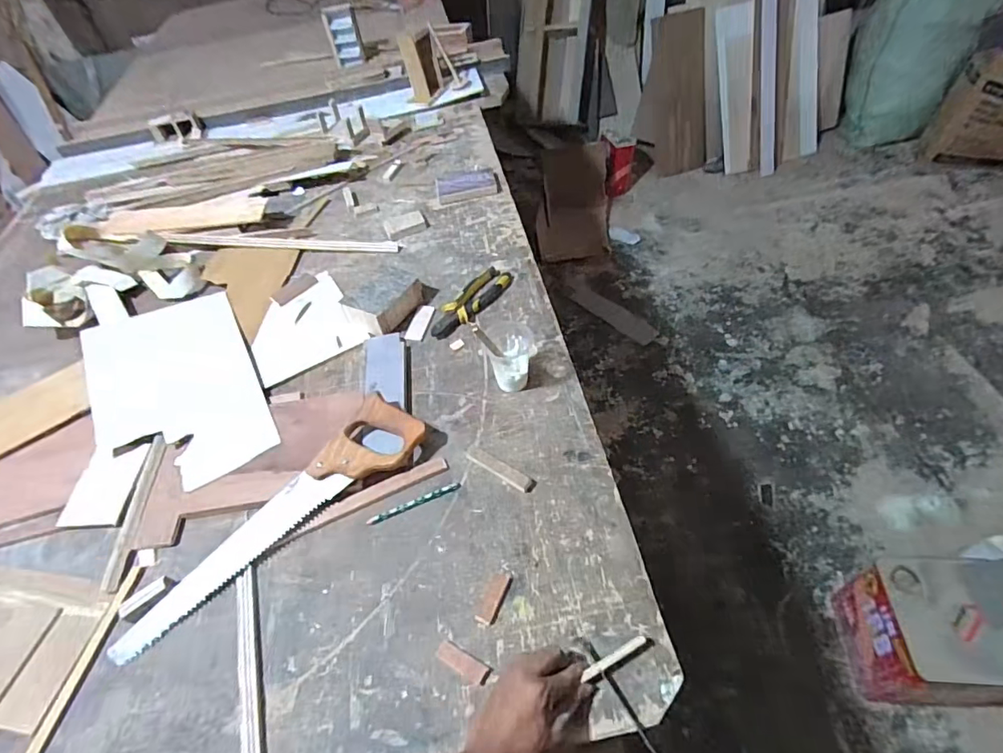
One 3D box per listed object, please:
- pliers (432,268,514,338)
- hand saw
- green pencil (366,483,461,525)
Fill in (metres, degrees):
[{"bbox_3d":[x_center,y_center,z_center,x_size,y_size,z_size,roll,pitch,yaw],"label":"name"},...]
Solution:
[{"bbox_3d":[-0.053,-0.133,0.894,0.065,0.024,0.179,25,57,23],"label":"pliers"},{"bbox_3d":[-0.294,0.174,0.658,0.432,0.053,0.099,-34,56,-21],"label":"hand saw"},{"bbox_3d":[-0.114,0.165,0.674,0.125,0.006,0.013,-19,52,-10],"label":"green pencil"}]

